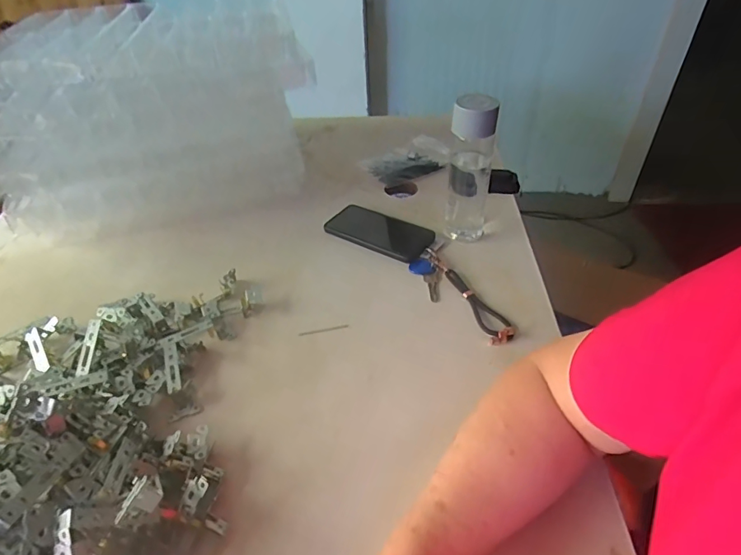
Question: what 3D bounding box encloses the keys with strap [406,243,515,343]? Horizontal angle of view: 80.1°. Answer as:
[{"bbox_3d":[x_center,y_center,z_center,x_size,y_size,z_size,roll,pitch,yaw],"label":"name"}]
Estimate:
[{"bbox_3d":[0.114,0.017,0.573,0.063,0.014,0.190,-18,43,-16],"label":"keys with strap"}]

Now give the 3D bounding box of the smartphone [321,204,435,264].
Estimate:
[{"bbox_3d":[0.013,-0.074,0.680,0.166,0.016,0.076,22,55,30],"label":"smartphone"}]

